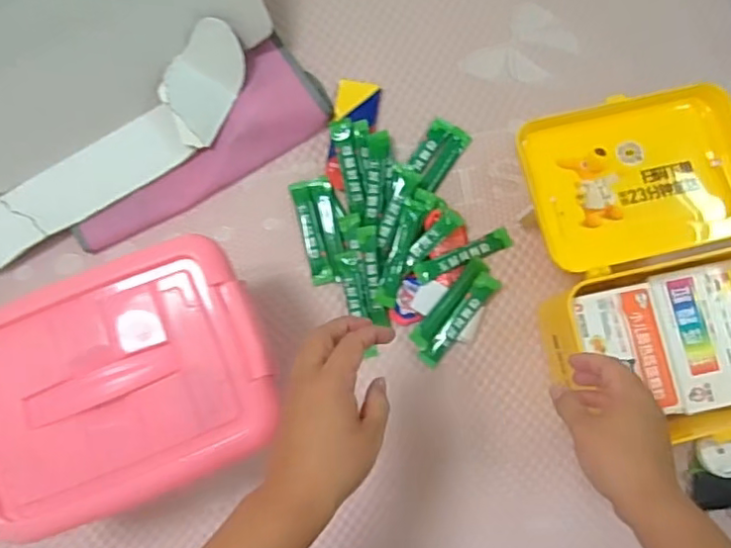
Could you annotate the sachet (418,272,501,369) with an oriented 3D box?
[{"bbox_3d":[0.102,0.049,0.661,0.026,0.013,0.121,40,84,5],"label":"sachet"}]

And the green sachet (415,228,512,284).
[{"bbox_3d":[0.109,-0.022,0.665,0.115,0.004,0.022,-24,83,-3],"label":"green sachet"}]

